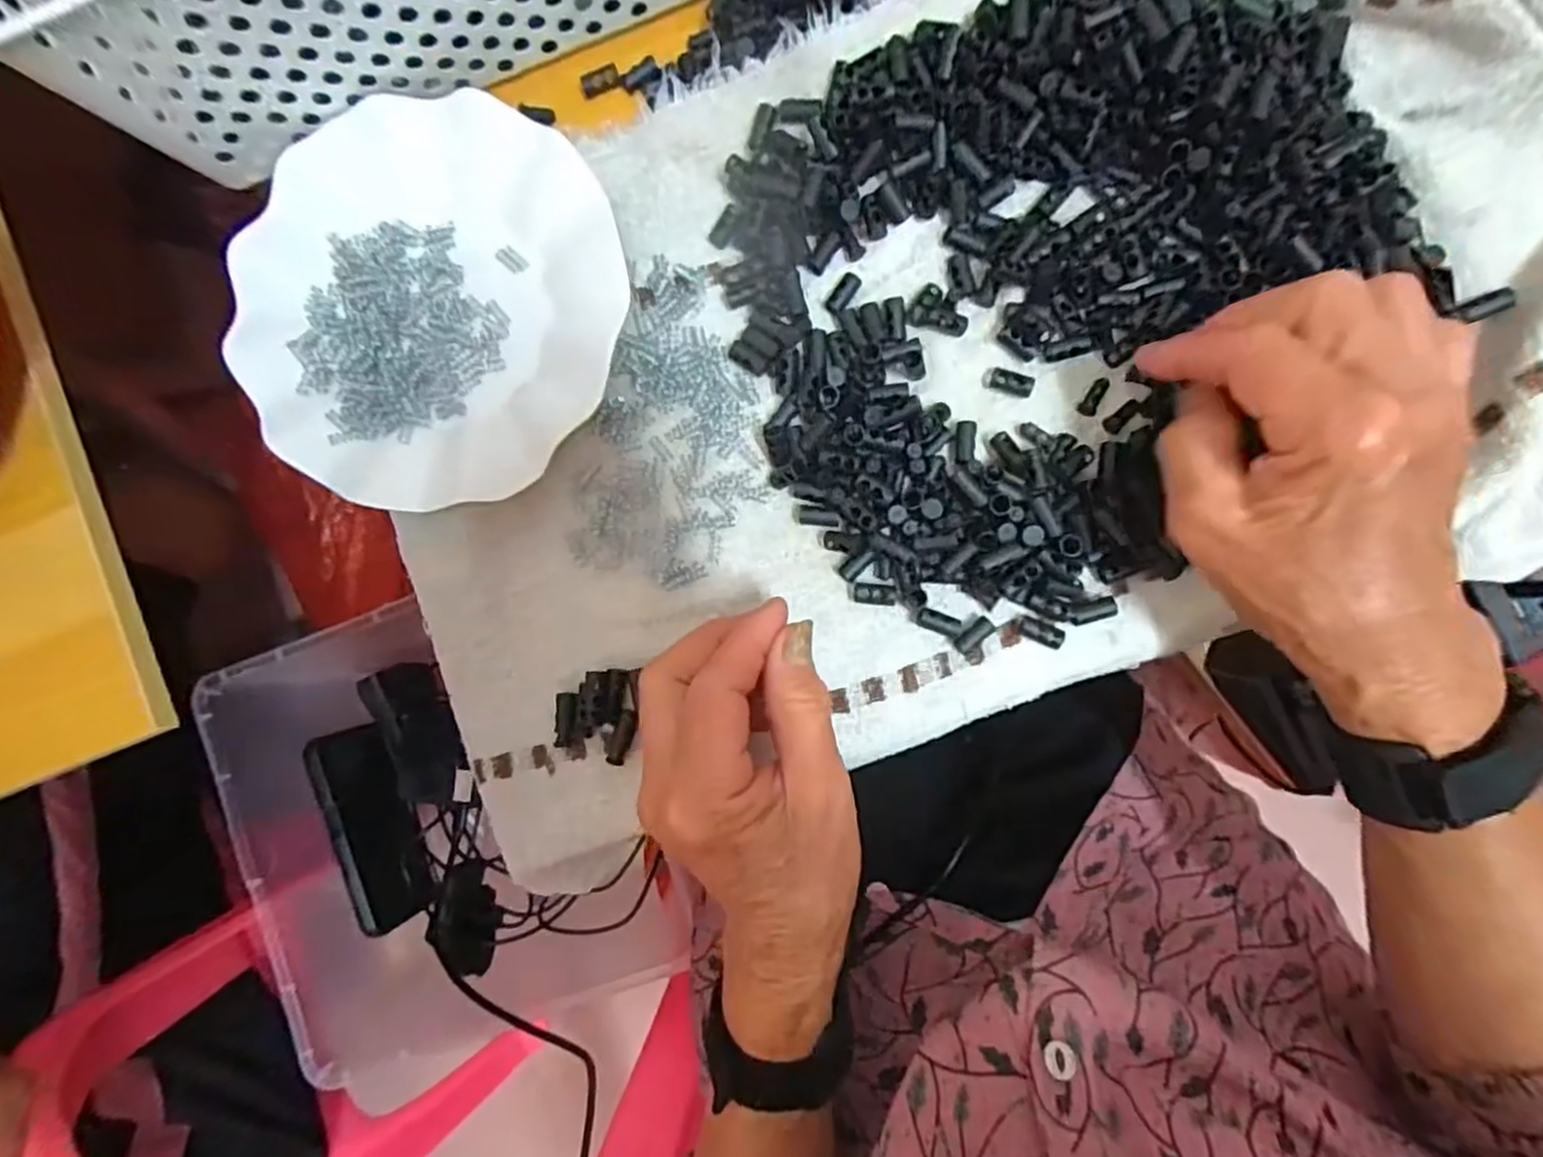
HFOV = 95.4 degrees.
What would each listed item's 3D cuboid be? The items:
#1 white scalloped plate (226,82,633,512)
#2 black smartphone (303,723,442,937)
[{"bbox_3d":[-0.156,-0.126,0.321,0.174,0.021,0.179,0,91,4],"label":"white scalloped plate"},{"bbox_3d":[-0.328,0.204,0.583,0.008,0.066,0.162,-19,87,34],"label":"black smartphone"}]

